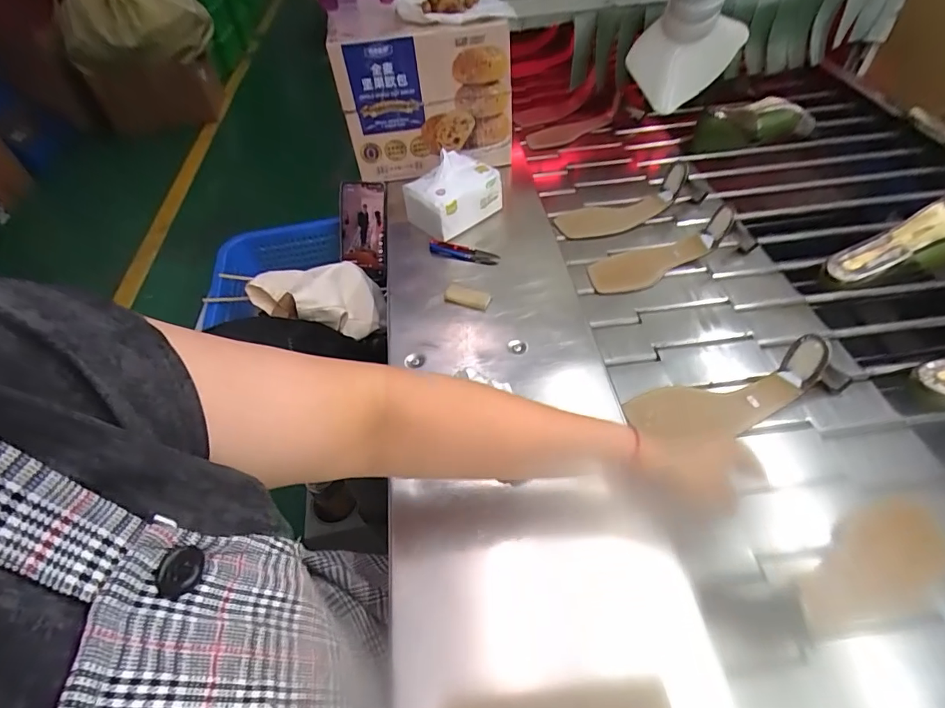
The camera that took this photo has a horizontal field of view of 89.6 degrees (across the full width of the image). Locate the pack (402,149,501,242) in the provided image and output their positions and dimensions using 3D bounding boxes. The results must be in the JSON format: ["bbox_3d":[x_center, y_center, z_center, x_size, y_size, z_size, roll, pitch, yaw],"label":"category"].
[{"bbox_3d":[-0.031,-0.243,0.722,0.127,0.085,0.108,-36,55,-21],"label":"pack"}]

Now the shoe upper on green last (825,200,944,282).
[{"bbox_3d":[0.616,-0.148,0.642,0.238,0.058,0.077,-16,47,16],"label":"shoe upper on green last"}]

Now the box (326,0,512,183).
[{"bbox_3d":[-0.075,-0.443,0.800,0.269,0.218,0.199,-12,50,0],"label":"box"}]

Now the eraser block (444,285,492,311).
[{"bbox_3d":[-0.006,-0.074,0.627,0.062,0.012,0.030,18,52,17],"label":"eraser block"}]

